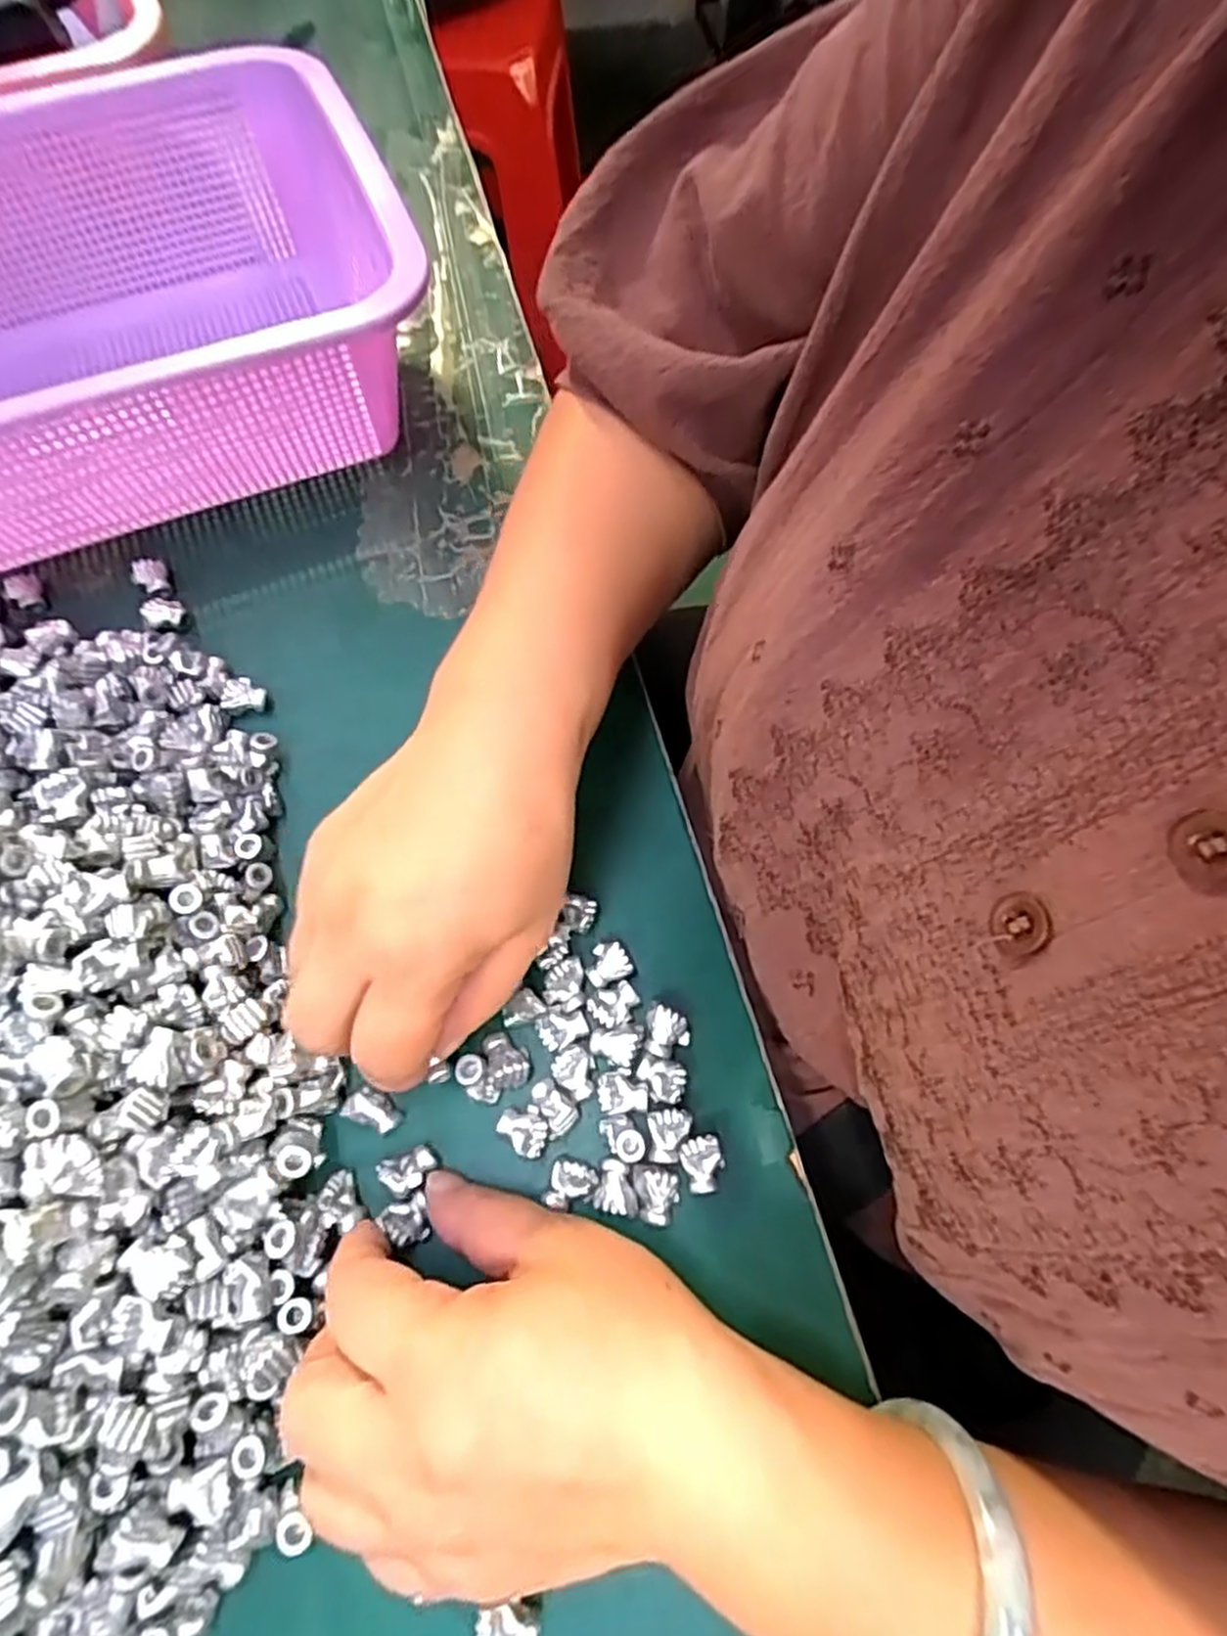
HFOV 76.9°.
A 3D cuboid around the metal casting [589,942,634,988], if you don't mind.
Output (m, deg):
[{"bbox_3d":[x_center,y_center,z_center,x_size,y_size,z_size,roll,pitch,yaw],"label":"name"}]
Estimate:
[{"bbox_3d":[-0.002,0.051,0.274,0.015,0.008,0.013,-20,69,-8],"label":"metal casting"}]

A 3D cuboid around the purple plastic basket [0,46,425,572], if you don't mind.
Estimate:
[{"bbox_3d":[-0.240,-0.208,0.332,0.291,0.093,0.220,-20,69,-8],"label":"purple plastic basket"}]

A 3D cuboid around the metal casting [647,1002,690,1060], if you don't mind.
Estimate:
[{"bbox_3d":[0.019,0.074,0.266,0.015,0.009,0.017,2,67,1],"label":"metal casting"}]

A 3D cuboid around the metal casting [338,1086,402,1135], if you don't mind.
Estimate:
[{"bbox_3d":[-0.079,0.097,0.257,0.018,0.013,0.011,21,69,9],"label":"metal casting"}]

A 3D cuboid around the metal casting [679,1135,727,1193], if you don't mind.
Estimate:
[{"bbox_3d":[0.029,0.112,0.250,0.013,0.009,0.016,-19,69,-8],"label":"metal casting"}]

